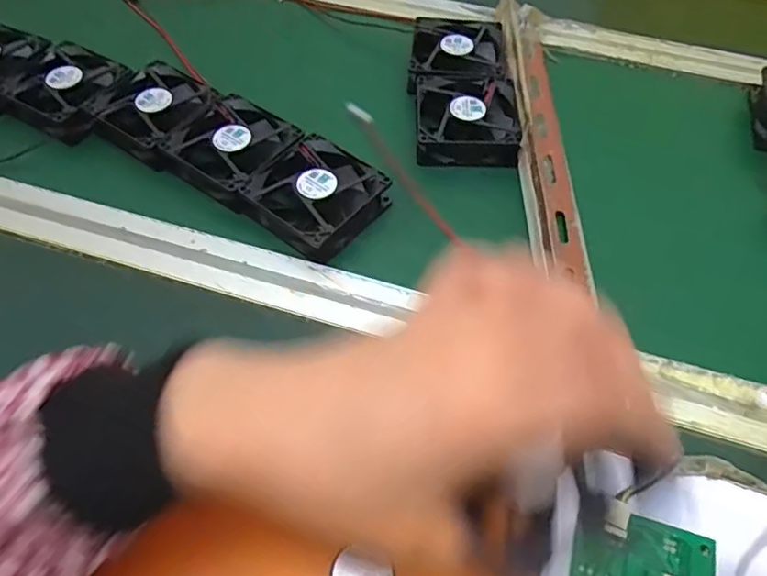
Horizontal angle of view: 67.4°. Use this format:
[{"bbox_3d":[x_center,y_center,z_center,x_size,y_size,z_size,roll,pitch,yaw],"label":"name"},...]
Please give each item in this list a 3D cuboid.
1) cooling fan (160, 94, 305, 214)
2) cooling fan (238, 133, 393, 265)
[{"bbox_3d":[-0.116,-0.107,0.444,0.084,0.030,0.080,31,57,21],"label":"cooling fan"},{"bbox_3d":[-0.047,-0.068,0.420,0.079,0.029,0.080,34,59,23],"label":"cooling fan"}]

